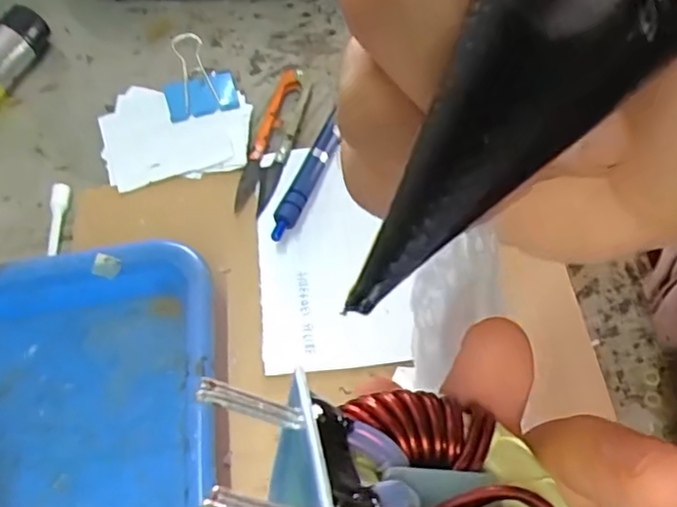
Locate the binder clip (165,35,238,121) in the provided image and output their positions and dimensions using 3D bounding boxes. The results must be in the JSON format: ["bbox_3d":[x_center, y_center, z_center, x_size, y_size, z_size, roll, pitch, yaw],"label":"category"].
[{"bbox_3d":[-0.082,-0.101,0.369,0.040,0.030,0.036,-16,63,-5],"label":"binder clip"}]

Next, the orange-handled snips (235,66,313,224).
[{"bbox_3d":[-0.036,-0.066,0.360,0.023,0.006,0.098,9,64,8],"label":"orange-handled snips"}]

